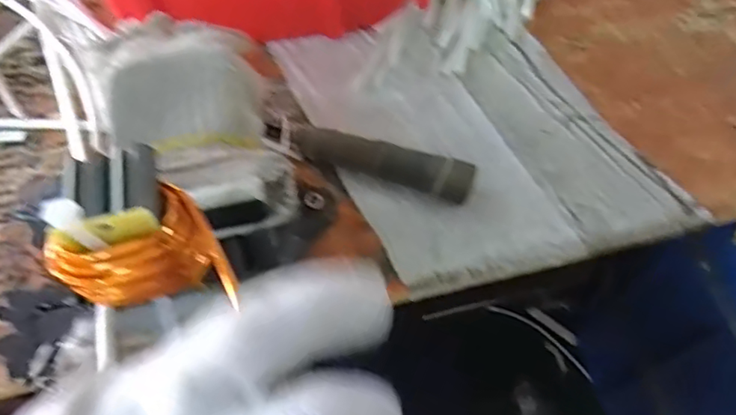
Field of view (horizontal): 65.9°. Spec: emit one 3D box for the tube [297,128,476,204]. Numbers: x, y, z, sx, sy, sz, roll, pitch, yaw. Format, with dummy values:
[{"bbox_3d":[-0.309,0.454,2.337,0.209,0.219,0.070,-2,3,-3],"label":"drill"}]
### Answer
[{"bbox_3d":[0.010,-0.029,0.395,0.124,0.035,0.024,15,62,10],"label":"tube"}]

